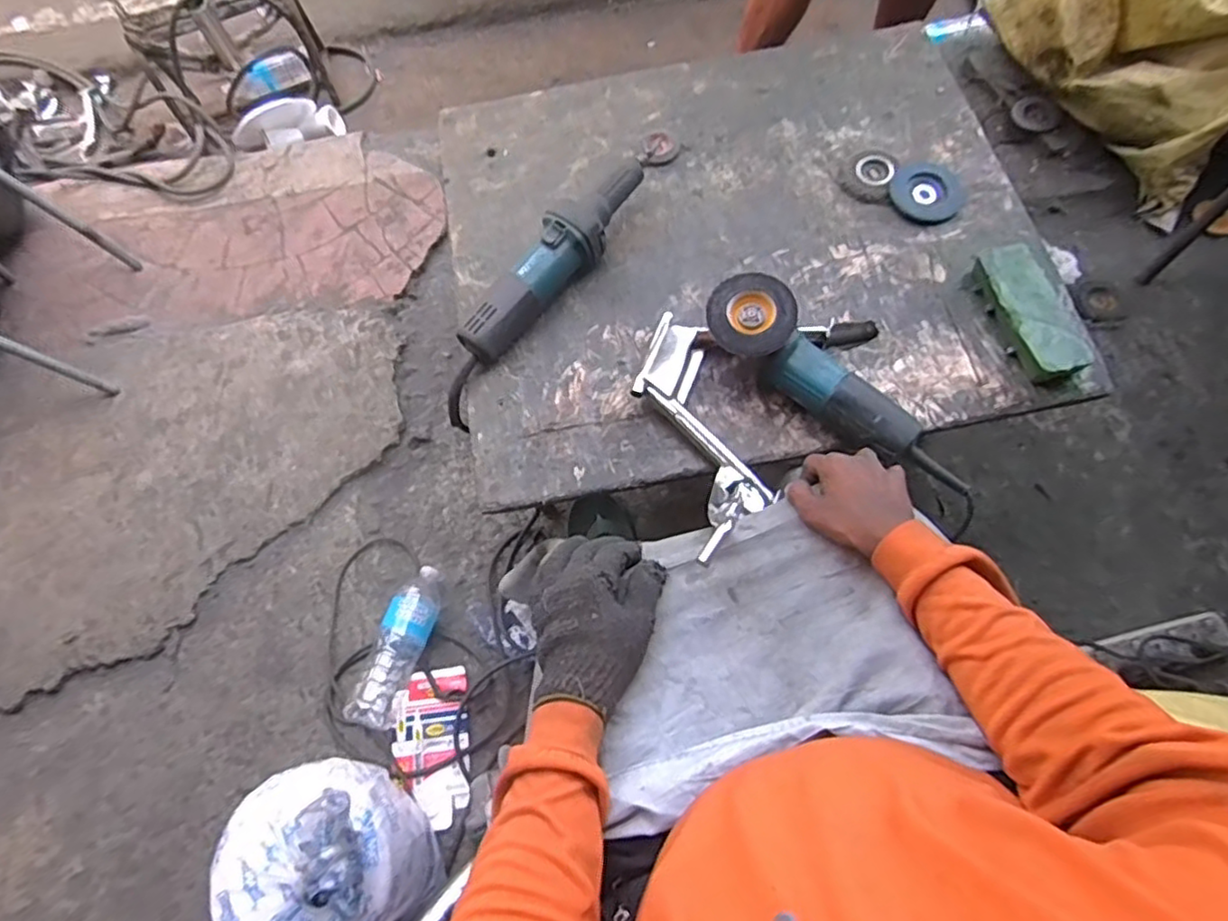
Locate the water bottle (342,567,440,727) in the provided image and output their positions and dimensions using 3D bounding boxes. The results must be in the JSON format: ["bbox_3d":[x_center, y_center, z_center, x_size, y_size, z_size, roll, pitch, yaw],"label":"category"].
[{"bbox_3d":[-0.345,0.293,1.059,0.073,0.091,0.256,16,71,9],"label":"water bottle"}]

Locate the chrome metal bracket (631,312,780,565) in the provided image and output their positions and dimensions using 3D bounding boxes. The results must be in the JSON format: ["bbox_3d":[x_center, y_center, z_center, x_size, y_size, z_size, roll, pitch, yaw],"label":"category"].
[{"bbox_3d":[0.100,-0.042,0.759,0.107,0.068,0.300,-14,64,-8],"label":"chrome metal bracket"}]

